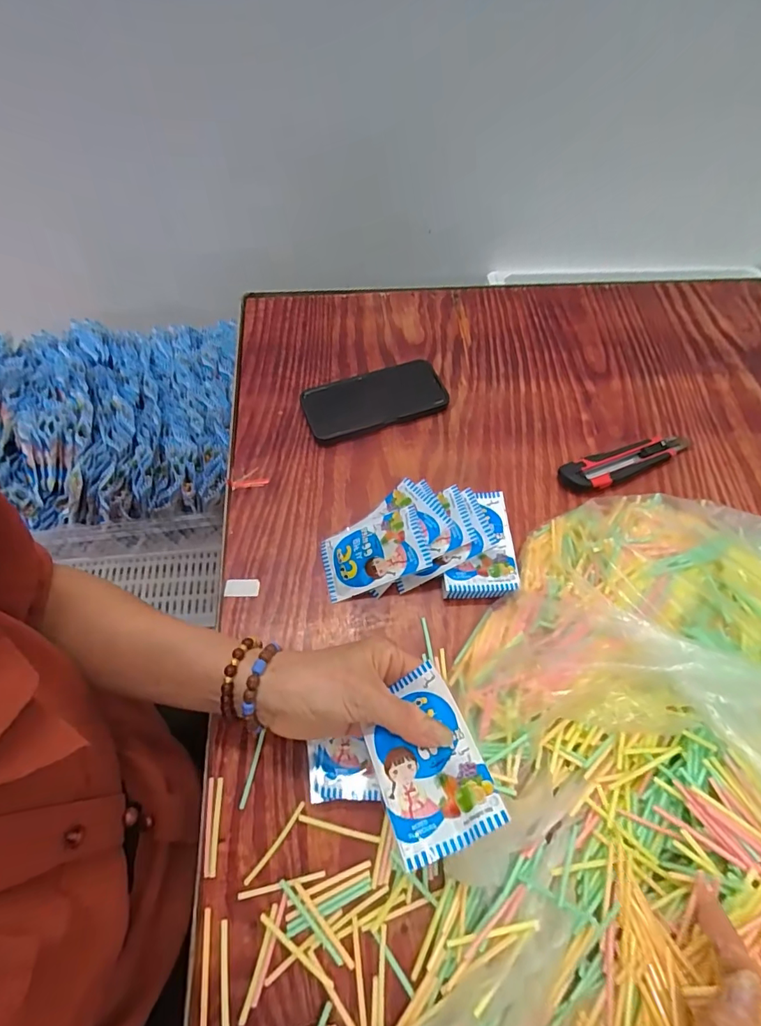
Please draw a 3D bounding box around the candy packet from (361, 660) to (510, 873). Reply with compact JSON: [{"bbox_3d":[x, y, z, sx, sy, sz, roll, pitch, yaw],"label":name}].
[{"bbox_3d":[0.027,0.152,0.291,0.063,0.011,0.098,-25,43,-5],"label":"candy packet"}]

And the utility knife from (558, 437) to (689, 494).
[{"bbox_3d":[0.279,-0.055,0.523,0.160,0.019,0.038,-16,62,-11],"label":"utility knife"}]

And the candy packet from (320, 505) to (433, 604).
[{"bbox_3d":[-0.008,0.038,0.445,0.102,0.015,0.064,-24,66,14],"label":"candy packet"}]

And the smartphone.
[{"bbox_3d":[-0.007,-0.136,0.555,0.164,0.009,0.081,-18,66,-7],"label":"smartphone"}]

